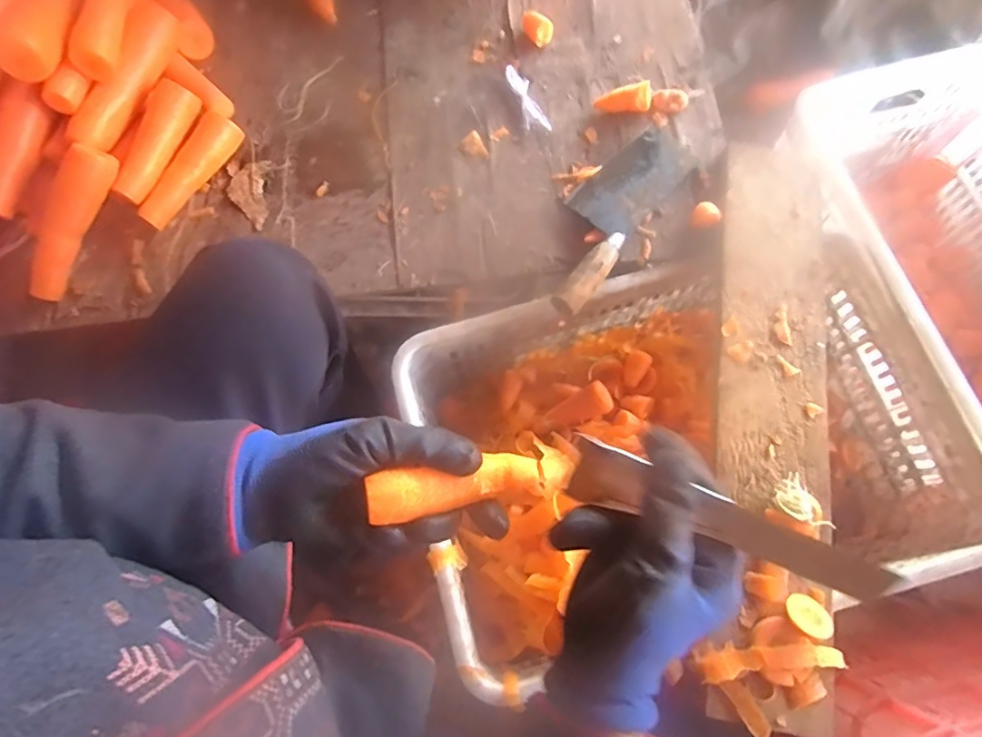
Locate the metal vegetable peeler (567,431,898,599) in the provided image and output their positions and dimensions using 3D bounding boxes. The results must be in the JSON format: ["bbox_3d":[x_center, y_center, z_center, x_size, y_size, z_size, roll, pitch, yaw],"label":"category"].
[{"bbox_3d":[0.119,0.080,0.281,0.161,0.007,0.035,18,100,22],"label":"metal vegetable peeler"}]

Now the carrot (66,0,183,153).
[{"bbox_3d":[-0.390,-0.316,0.556,0.043,0.037,0.182,20,76,8],"label":"carrot"}]

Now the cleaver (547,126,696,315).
[{"bbox_3d":[0.126,-0.168,0.559,0.082,0.027,0.247,36,79,12],"label":"cleaver"}]

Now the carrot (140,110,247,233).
[{"bbox_3d":[-0.334,-0.220,0.579,0.032,0.034,0.144,30,78,11],"label":"carrot"}]

